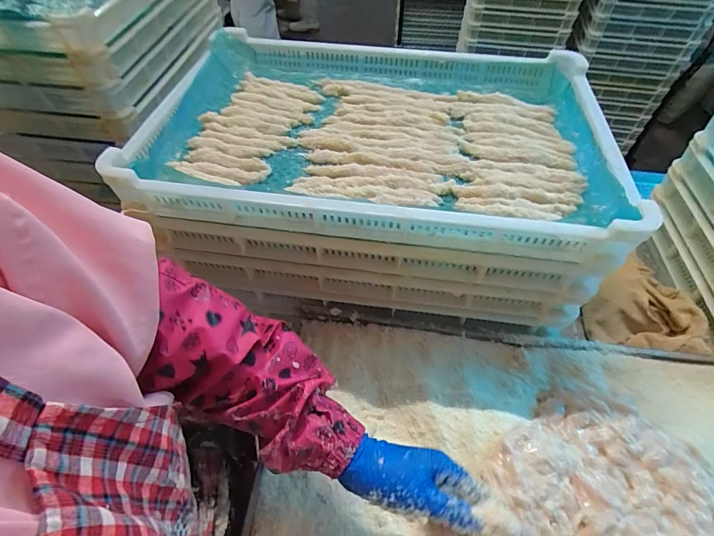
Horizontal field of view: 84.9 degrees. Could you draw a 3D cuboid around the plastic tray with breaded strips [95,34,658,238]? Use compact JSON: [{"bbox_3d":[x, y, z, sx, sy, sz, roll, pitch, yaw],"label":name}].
[{"bbox_3d":[0.028,-0.200,0.540,0.586,0.058,0.399,7,52,5],"label":"plastic tray with breaded strips"}]

